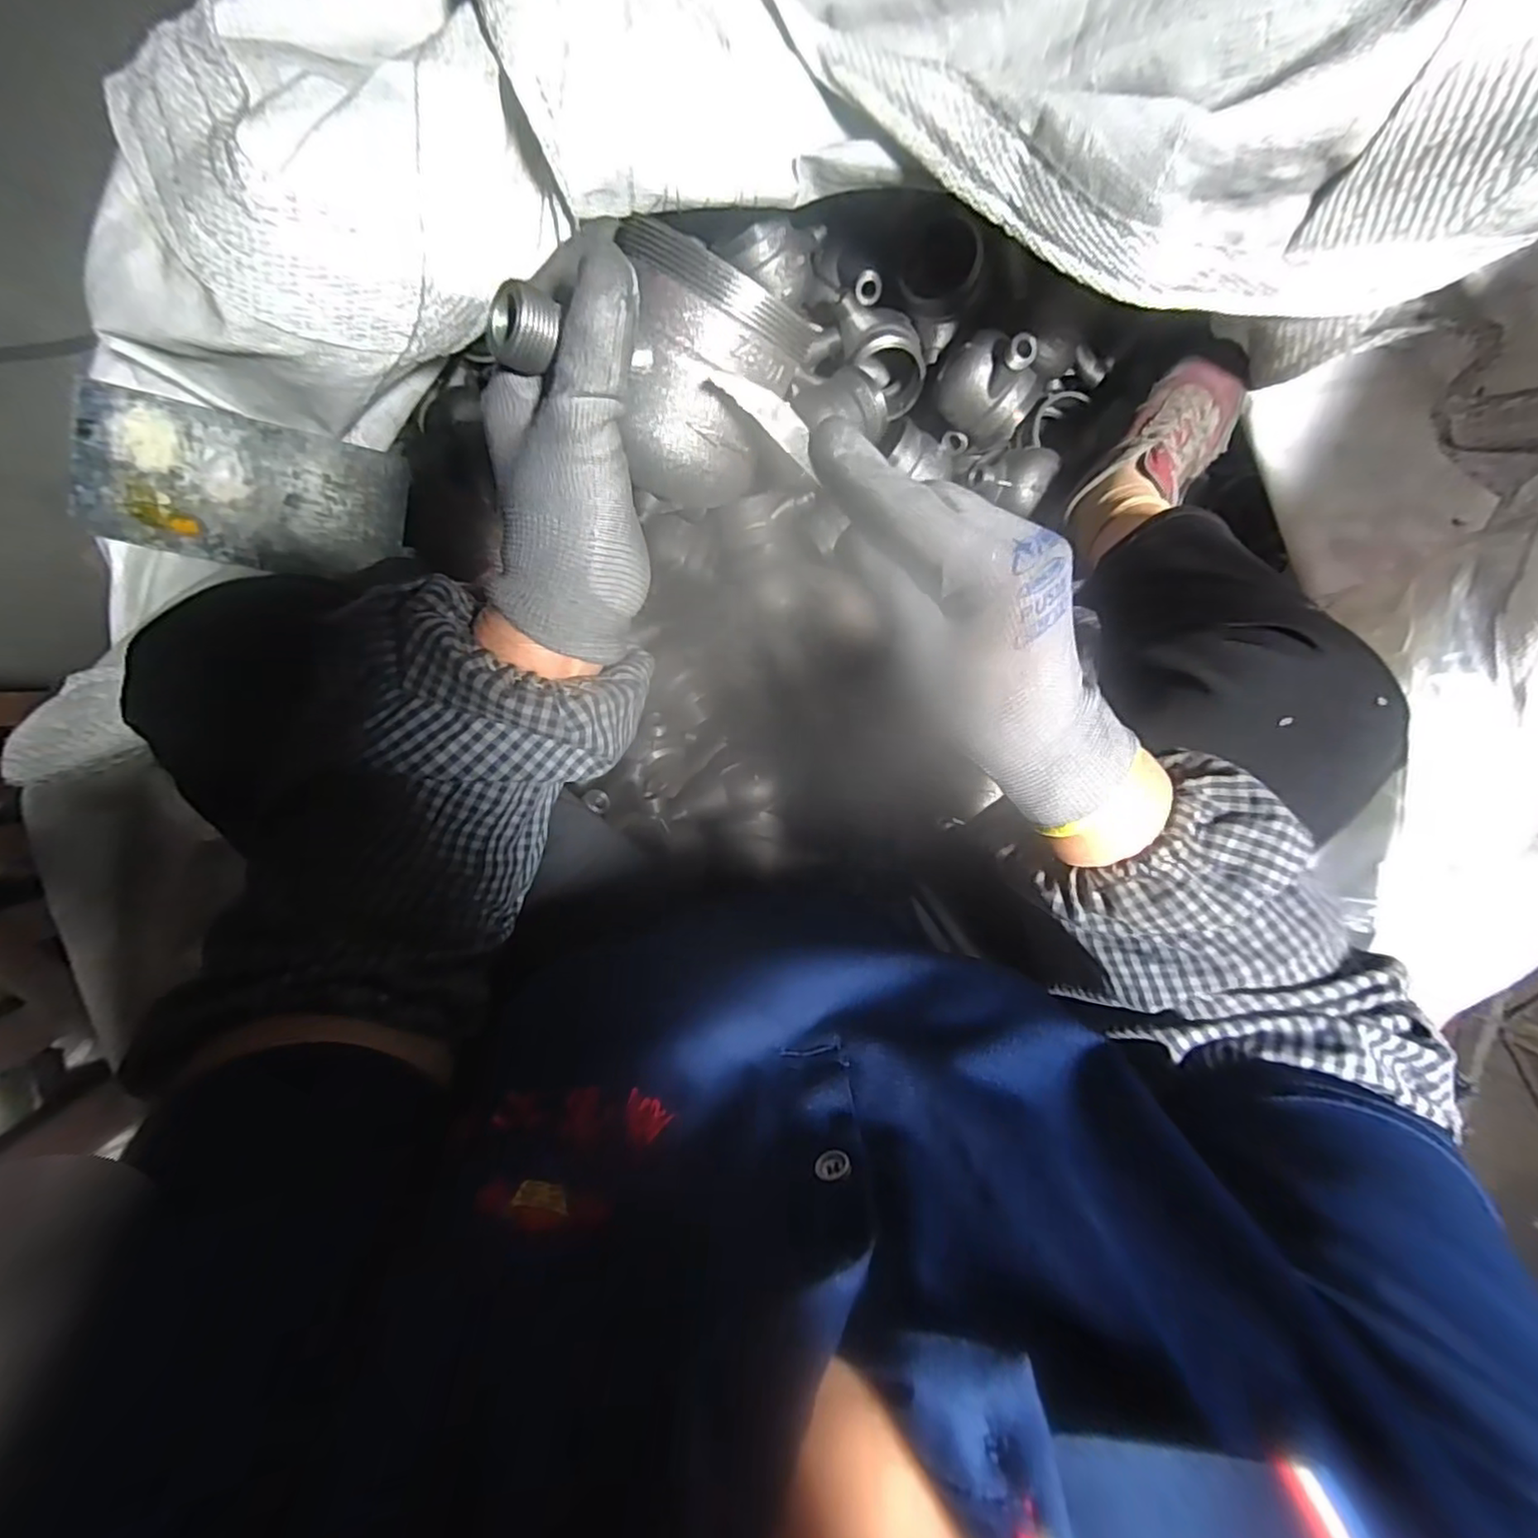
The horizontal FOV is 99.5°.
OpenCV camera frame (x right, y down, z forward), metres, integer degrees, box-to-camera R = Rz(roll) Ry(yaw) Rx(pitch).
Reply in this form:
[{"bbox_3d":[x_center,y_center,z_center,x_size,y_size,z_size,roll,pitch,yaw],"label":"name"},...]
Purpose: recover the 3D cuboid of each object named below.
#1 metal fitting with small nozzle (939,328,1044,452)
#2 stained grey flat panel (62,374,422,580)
[{"bbox_3d":[0.206,-0.357,0.608,0.090,0.089,0.066,33,95,-5],"label":"metal fitting with small nozzle"},{"bbox_3d":[-0.431,-0.229,0.542,0.228,0.014,0.115,8,100,-16],"label":"stained grey flat panel"}]

